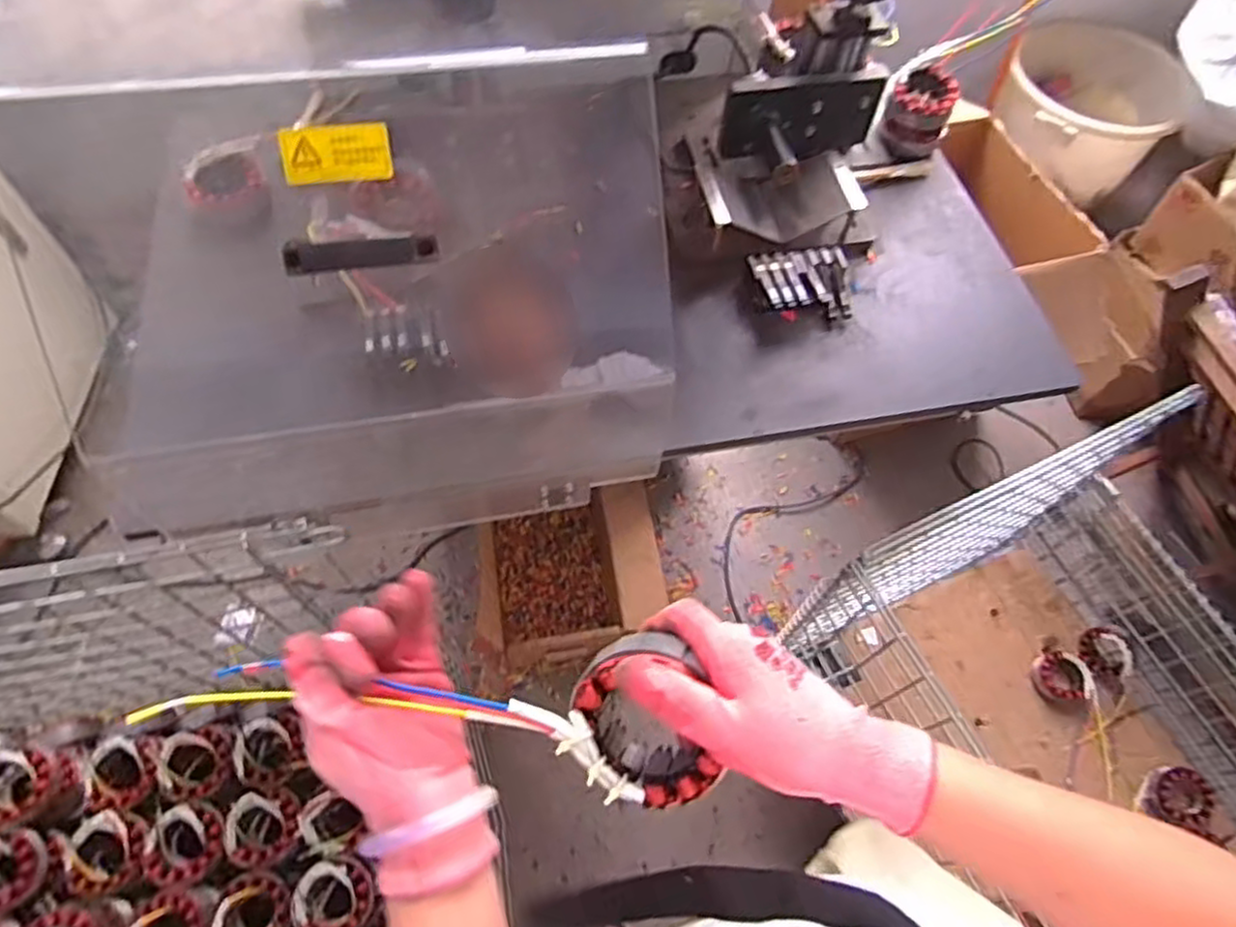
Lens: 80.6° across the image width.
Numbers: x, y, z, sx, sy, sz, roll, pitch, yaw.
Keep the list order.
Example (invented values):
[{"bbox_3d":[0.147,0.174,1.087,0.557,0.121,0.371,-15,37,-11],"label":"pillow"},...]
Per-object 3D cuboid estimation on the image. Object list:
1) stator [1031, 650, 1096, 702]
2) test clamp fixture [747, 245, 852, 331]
[{"bbox_3d":[0.772,0.369,1.262,0.088,0.030,0.087,1,60,-2],"label":"stator"},{"bbox_3d":[0.207,-0.201,0.821,0.106,0.037,0.081,-3,61,-5],"label":"test clamp fixture"}]

